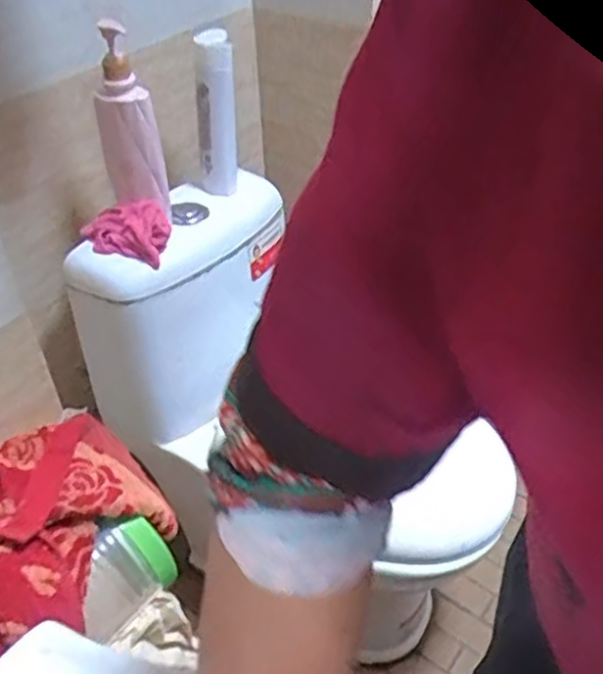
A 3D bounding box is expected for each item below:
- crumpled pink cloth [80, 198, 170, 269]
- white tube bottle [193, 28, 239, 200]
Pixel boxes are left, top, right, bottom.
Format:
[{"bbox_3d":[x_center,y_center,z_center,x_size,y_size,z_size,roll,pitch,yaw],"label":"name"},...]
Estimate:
[{"bbox_3d":[-0.236,-0.140,0.942,0.115,0.081,0.066,8,42,11],"label":"crumpled pink cloth"},{"bbox_3d":[-0.123,-0.318,1.009,0.060,0.218,0.053,-9,41,-8],"label":"white tube bottle"}]

